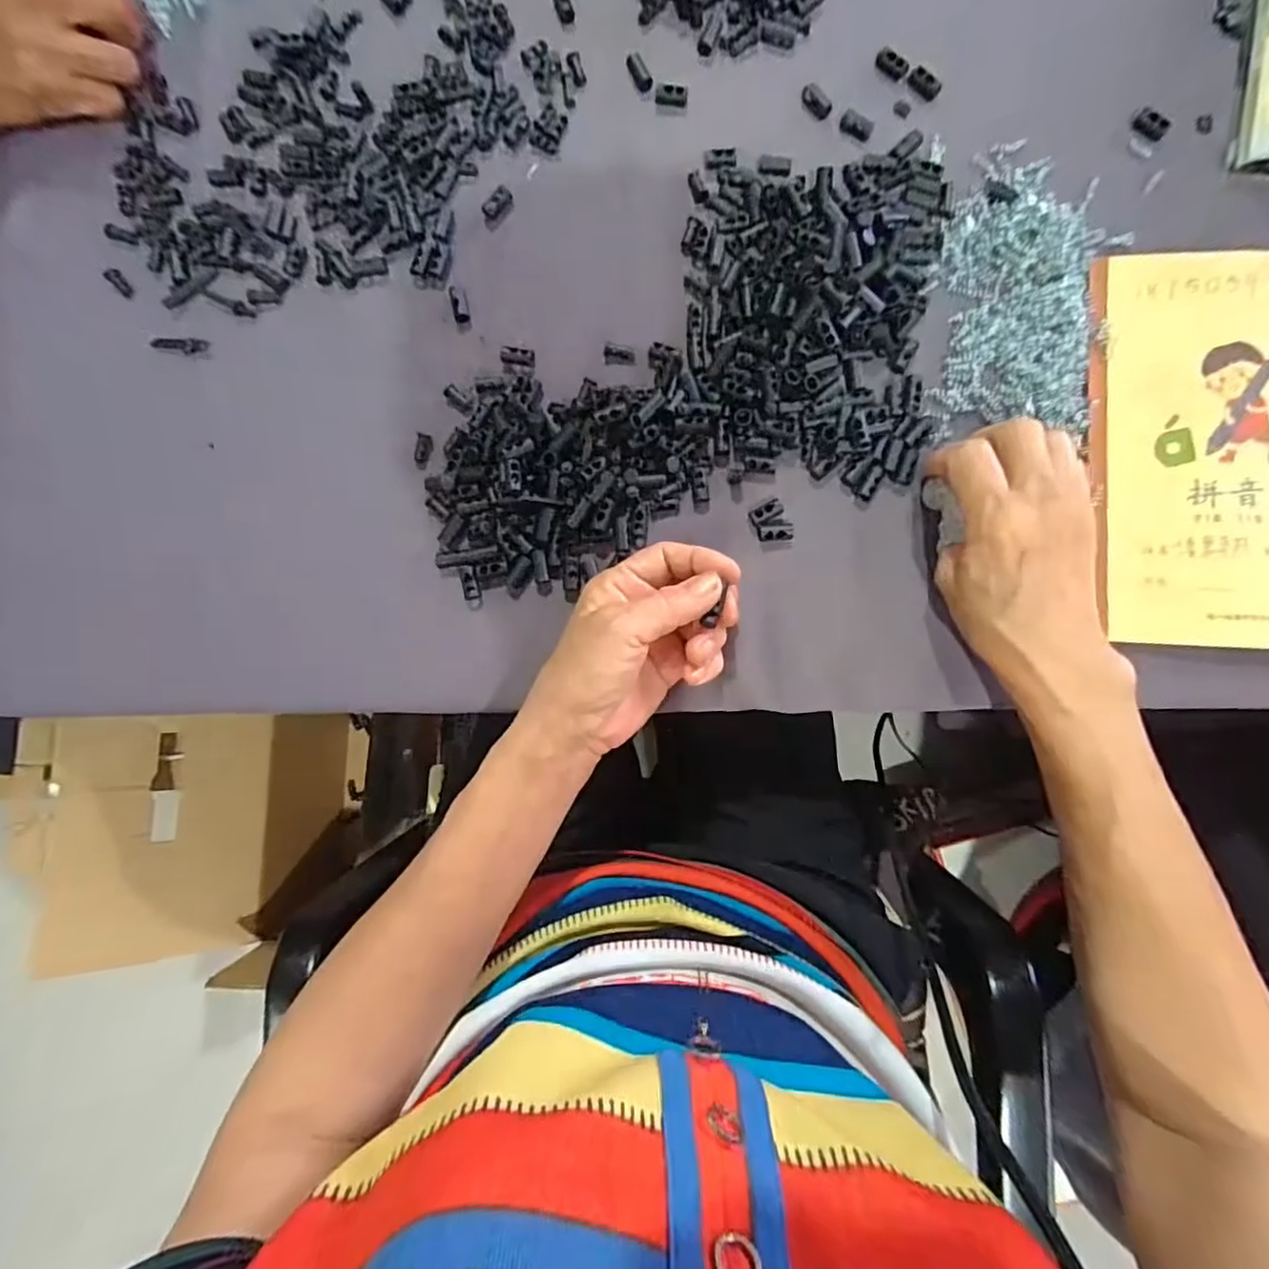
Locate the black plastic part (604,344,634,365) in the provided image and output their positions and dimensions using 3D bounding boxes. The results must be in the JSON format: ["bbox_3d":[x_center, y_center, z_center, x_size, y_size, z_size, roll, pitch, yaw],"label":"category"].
[{"bbox_3d":[-0.009,-0.158,0.354,0.018,0.008,0.007,9,87,5],"label":"black plastic part"}]

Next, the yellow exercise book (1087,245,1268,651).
[{"bbox_3d":[0.316,-0.098,0.324,0.142,0.007,0.208,0,86,4],"label":"yellow exercise book"}]

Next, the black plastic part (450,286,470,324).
[{"bbox_3d":[-0.100,-0.189,0.357,0.009,0.004,0.022,-10,86,4],"label":"black plastic part"}]

